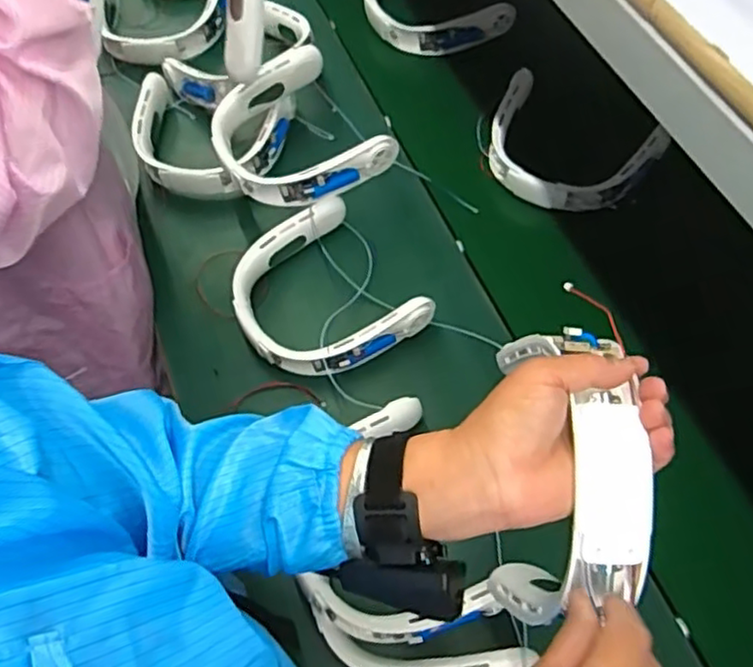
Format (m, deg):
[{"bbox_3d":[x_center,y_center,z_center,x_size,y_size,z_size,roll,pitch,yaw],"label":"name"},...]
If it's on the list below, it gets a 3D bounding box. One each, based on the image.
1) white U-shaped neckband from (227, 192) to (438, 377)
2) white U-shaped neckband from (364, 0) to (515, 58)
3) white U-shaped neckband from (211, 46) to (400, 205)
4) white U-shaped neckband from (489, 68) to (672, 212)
[{"bbox_3d":[-0.073,-0.041,0.865,0.208,0.075,0.219,-32,64,-17],"label":"white U-shaped neckband"},{"bbox_3d":[0.091,-0.580,1.186,0.198,0.075,0.248,-25,62,-13],"label":"white U-shaped neckband"},{"bbox_3d":[-0.115,-0.275,0.934,0.203,0.075,0.236,-30,64,-16],"label":"white U-shaped neckband"},{"bbox_3d":[0.266,-0.273,0.983,0.254,0.067,0.177,34,66,19],"label":"white U-shaped neckband"}]

